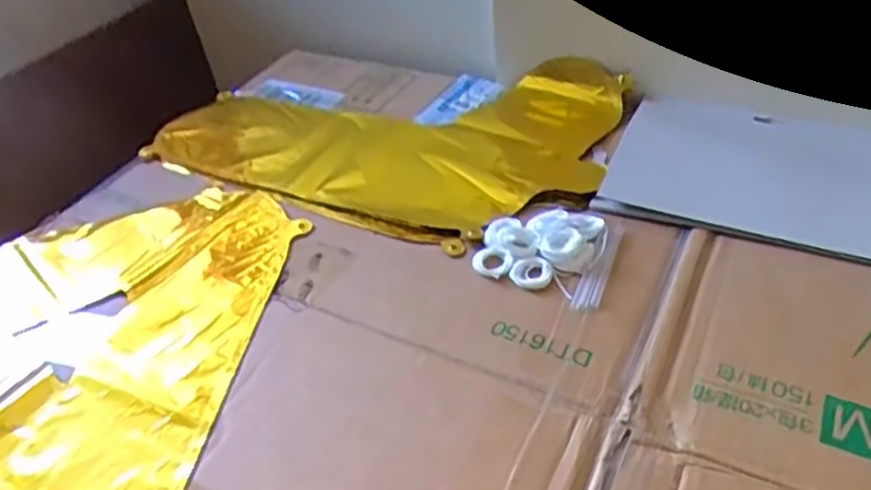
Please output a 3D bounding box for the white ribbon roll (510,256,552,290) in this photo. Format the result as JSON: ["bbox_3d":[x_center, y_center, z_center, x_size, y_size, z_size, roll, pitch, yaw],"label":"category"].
[{"bbox_3d":[0.064,0.018,0.457,0.025,0.007,0.024,-4,41,4],"label":"white ribbon roll"}]

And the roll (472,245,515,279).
[{"bbox_3d":[0.040,0.012,0.469,0.026,0.006,0.028,-4,41,4],"label":"roll"}]

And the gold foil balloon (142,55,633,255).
[{"bbox_3d":[-0.042,-0.096,0.629,0.403,0.048,0.260,15,47,23],"label":"gold foil balloon"}]

